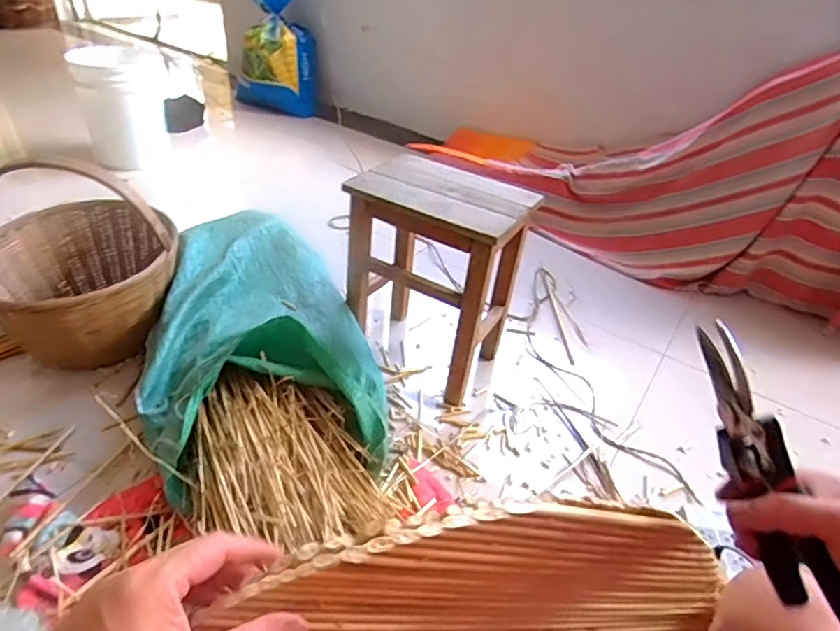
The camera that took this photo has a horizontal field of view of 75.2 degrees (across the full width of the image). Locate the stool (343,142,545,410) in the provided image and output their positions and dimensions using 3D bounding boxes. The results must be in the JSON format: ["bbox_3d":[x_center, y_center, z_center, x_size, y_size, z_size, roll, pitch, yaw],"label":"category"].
[{"bbox_3d":[0.033,-0.085,1.275,0.354,0.452,0.259,22,38,21],"label":"stool"}]

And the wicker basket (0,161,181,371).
[{"bbox_3d":[-0.794,-0.143,1.261,0.403,0.414,0.339,-20,44,-31],"label":"wicker basket"}]

